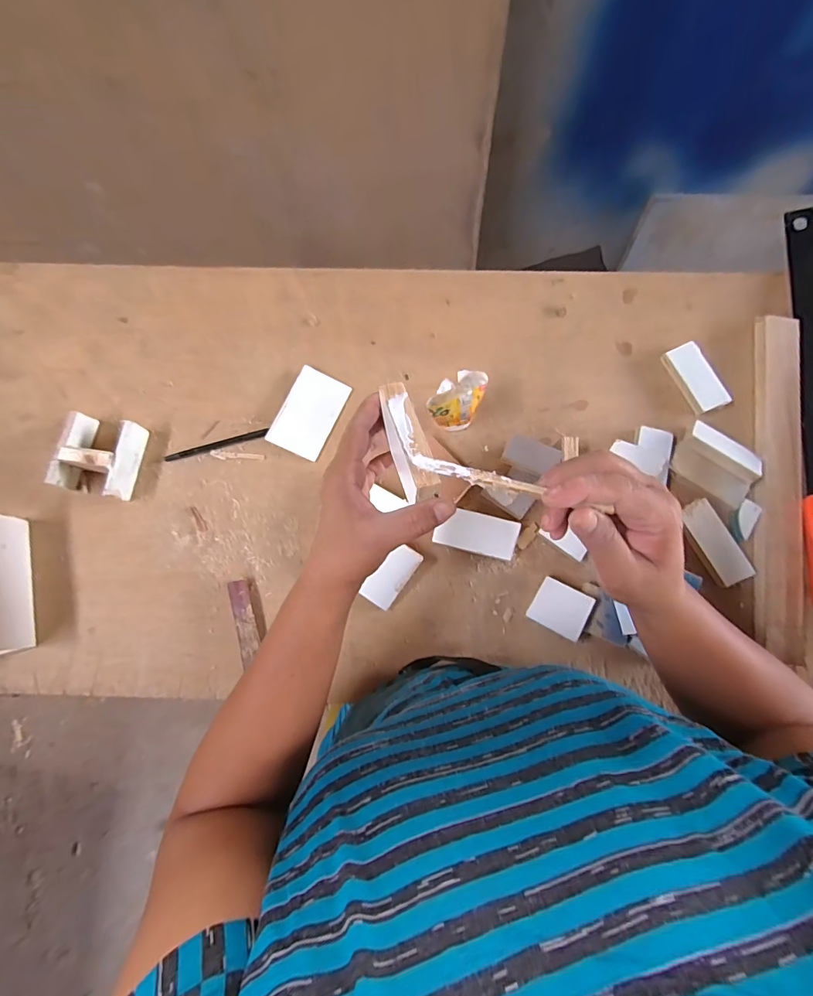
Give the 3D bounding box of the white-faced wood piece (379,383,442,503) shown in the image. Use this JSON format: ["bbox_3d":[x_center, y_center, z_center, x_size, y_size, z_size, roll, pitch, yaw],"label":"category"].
[{"bbox_3d":[0.000,-0.040,0.301,0.024,0.017,0.089,-13,64,-4],"label":"white-faced wood piece"}]

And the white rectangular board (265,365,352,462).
[{"bbox_3d":[-0.118,-0.103,0.535,0.070,0.004,0.104,25,81,3],"label":"white rectangular board"}]

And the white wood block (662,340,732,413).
[{"bbox_3d":[0.348,-0.144,0.534,0.041,0.019,0.085,-22,77,-4],"label":"white wood block"}]

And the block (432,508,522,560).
[{"bbox_3d":[0.078,0.039,0.491,0.088,0.005,0.043,13,93,3],"label":"block"}]

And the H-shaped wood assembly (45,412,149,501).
[{"bbox_3d":[-0.353,-0.049,0.509,0.077,0.042,0.088,10,77,3],"label":"H-shaped wood assembly"}]

